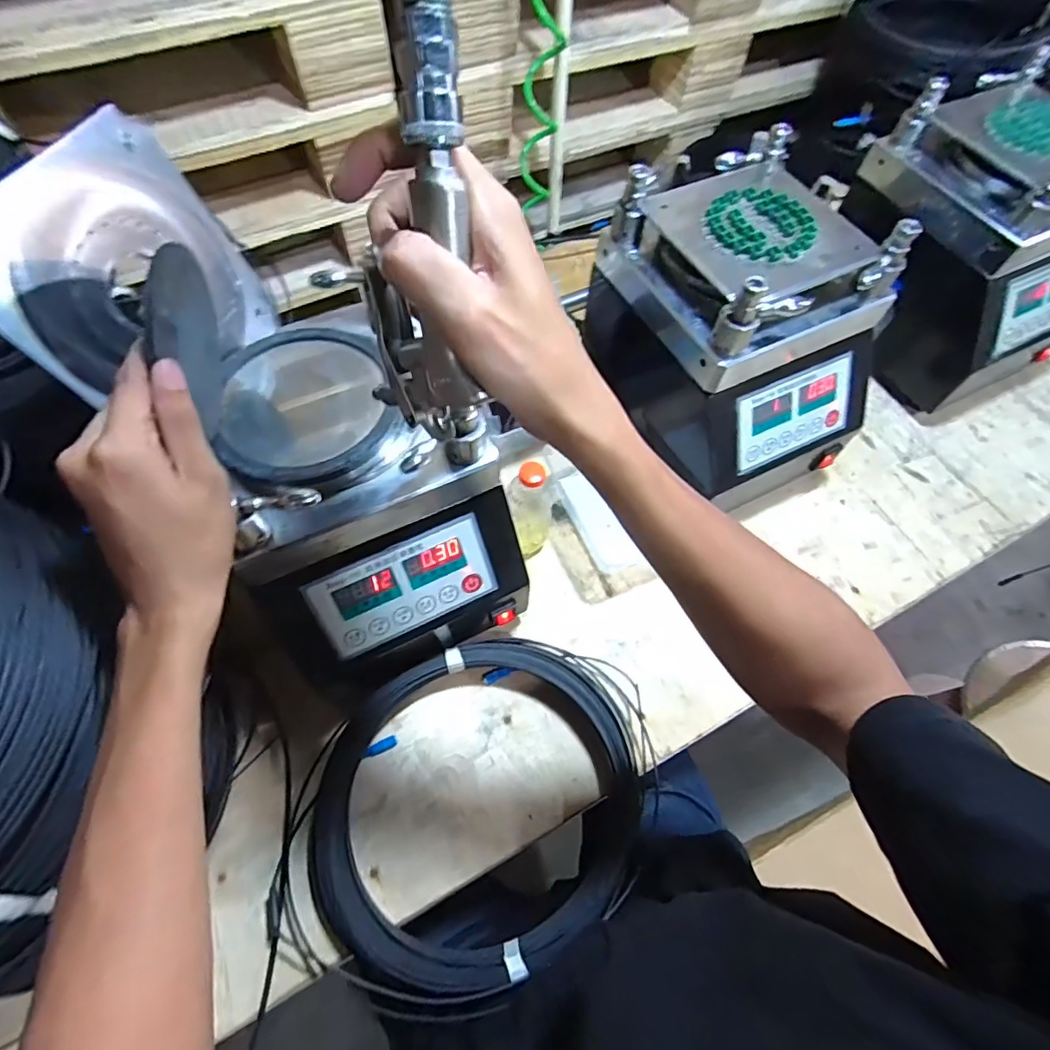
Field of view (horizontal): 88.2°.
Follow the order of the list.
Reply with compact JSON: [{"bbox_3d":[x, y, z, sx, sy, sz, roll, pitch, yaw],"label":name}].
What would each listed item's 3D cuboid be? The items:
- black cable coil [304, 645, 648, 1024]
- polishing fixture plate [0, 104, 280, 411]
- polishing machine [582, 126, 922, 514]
[{"bbox_3d":[-0.049,0.258,0.511,0.323,0.045,0.280,-38,70,-19],"label":"black cable coil"},{"bbox_3d":[-0.272,-0.170,0.385,0.010,0.162,0.175,9,62,23],"label":"polishing fixture plate"},{"bbox_3d":[0.232,-0.203,0.621,0.211,0.275,0.286,-24,67,-13],"label":"polishing machine"}]

